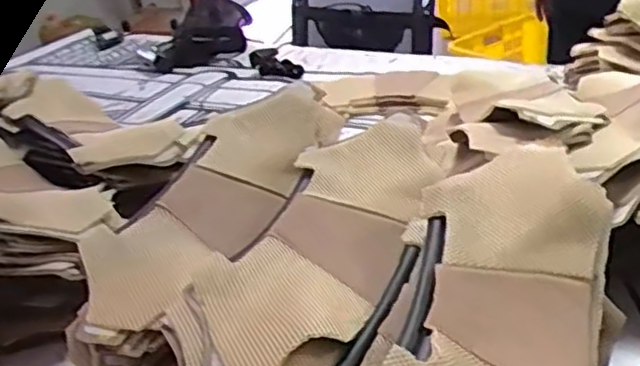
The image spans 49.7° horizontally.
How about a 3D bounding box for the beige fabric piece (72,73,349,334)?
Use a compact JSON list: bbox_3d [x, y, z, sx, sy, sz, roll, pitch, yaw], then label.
[{"bbox_3d":[-0.103,0.004,0.696,0.162,0.077,0.313,8,33,26],"label":"beige fabric piece"}]

